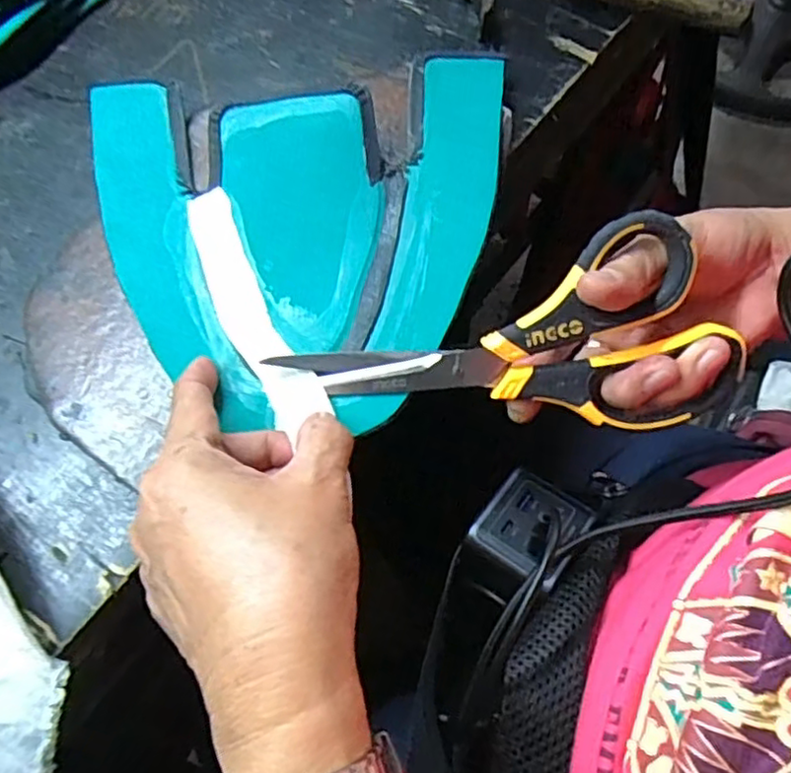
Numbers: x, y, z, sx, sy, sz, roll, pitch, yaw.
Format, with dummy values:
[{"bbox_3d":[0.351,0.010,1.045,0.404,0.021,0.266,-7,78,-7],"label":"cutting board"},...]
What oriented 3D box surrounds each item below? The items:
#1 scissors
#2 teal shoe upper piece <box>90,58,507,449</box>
[{"bbox_3d":[0.048,-0.022,0.293,0.189,0.014,0.088,-4,109,5],"label":"scissors"},{"bbox_3d":[-0.044,-0.081,0.330,0.210,0.023,0.203,-6,66,-2],"label":"teal shoe upper piece"}]

